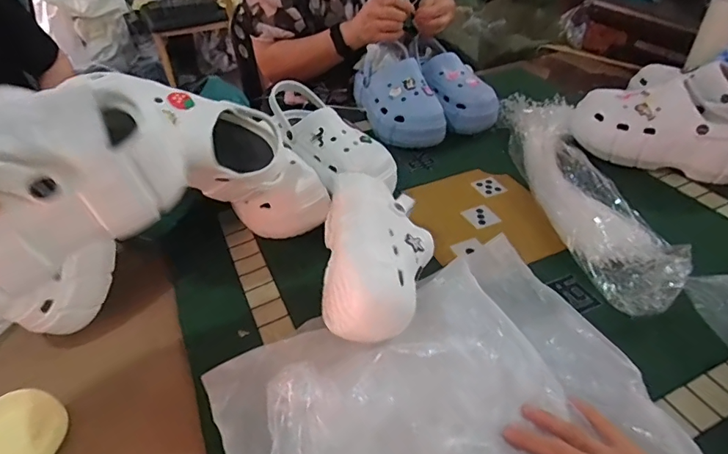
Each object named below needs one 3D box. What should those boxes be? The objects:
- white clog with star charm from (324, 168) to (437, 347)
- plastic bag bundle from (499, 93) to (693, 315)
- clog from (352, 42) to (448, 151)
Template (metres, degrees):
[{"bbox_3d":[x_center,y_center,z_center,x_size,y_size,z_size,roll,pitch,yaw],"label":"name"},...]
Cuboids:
[{"bbox_3d":[0.016,0.016,0.512,0.121,0.094,0.237,3,41,7],"label":"white clog with star charm"},{"bbox_3d":[0.323,-0.085,0.718,0.126,0.053,0.539,-4,41,0],"label":"plastic bag bundle"},{"bbox_3d":[0.060,-0.250,0.853,0.107,0.111,0.222,-15,42,-13],"label":"clog"}]

